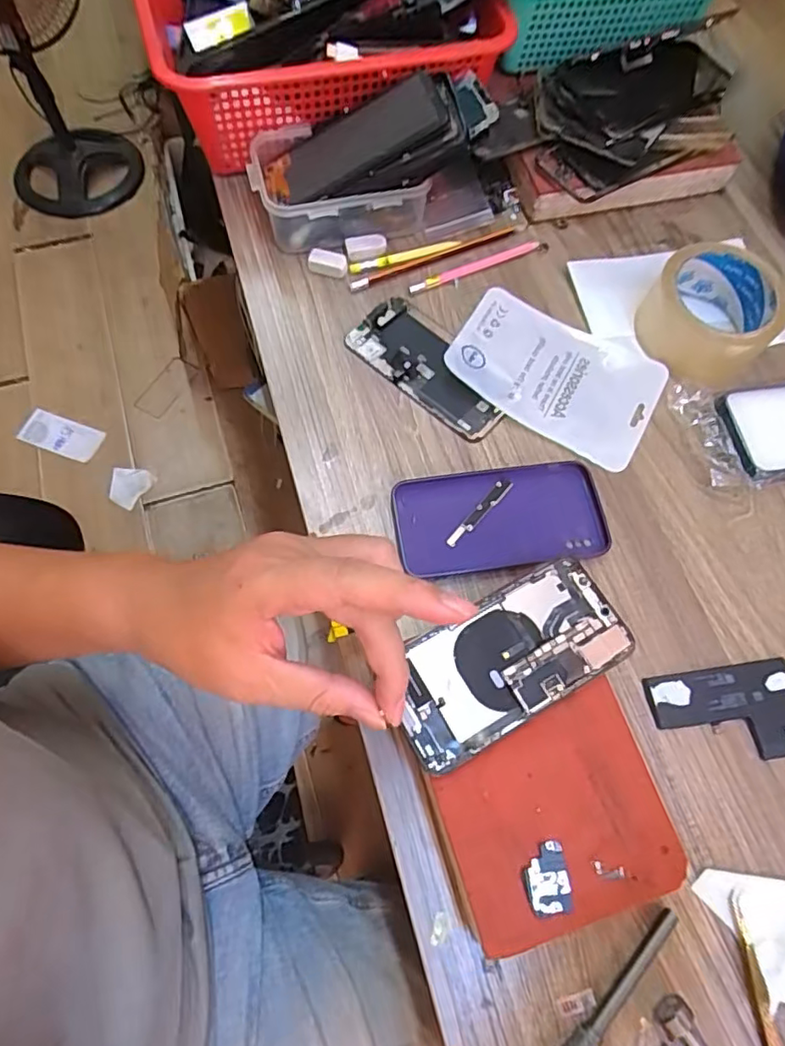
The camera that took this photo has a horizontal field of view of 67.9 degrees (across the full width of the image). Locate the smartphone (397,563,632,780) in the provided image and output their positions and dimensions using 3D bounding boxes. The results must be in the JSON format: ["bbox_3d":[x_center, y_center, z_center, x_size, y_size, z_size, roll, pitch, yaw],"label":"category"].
[{"bbox_3d":[0.066,0.077,0.333,0.137,0.007,0.068,-27,71,-12],"label":"smartphone"}]

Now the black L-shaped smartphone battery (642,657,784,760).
[{"bbox_3d":[0.212,0.120,0.366,0.096,0.006,0.057,-8,68,-5],"label":"black L-shaped smartphone battery"}]

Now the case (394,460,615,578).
[{"bbox_3d":[0.076,-0.003,0.407,0.146,0.010,0.072,-8,68,-5],"label":"case"}]

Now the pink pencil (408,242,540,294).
[{"bbox_3d":[0.069,-0.218,0.495,0.123,0.004,0.011,-24,70,-10],"label":"pink pencil"}]

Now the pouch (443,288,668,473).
[{"bbox_3d":[0.127,-0.117,0.452,0.159,0.018,0.107,31,70,11],"label":"pouch"}]

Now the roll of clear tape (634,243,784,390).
[{"bbox_3d":[0.252,-0.165,0.455,0.099,0.050,0.090,0,68,-1],"label":"roll of clear tape"}]

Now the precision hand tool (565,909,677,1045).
[{"bbox_3d":[0.103,0.260,0.300,0.140,0.013,0.012,-42,74,-16],"label":"precision hand tool"}]

